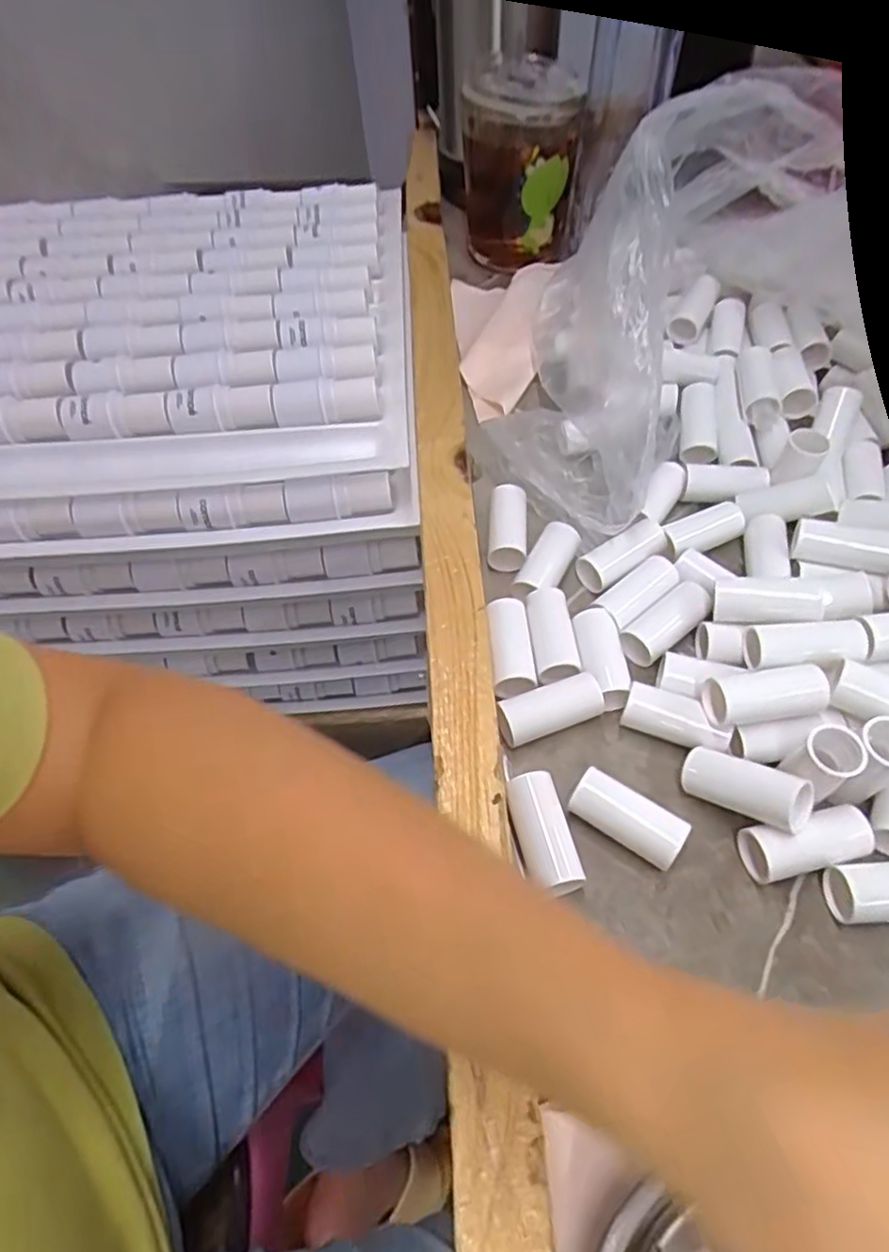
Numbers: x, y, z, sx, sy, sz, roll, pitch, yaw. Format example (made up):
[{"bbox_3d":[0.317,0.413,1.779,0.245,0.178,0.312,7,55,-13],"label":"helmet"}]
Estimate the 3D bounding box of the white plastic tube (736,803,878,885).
[{"bbox_3d":[0.143,0.085,0.270,0.050,0.015,0.020,-11,55,-6],"label":"white plastic tube"}]

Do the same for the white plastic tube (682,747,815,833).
[{"bbox_3d":[0.120,0.064,0.276,0.047,0.016,0.018,14,53,40],"label":"white plastic tube"}]

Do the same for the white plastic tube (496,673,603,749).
[{"bbox_3d":[0.047,0.039,0.313,0.047,0.019,0.019,-17,56,-10],"label":"white plastic tube"}]

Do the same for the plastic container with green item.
[{"bbox_3d":[0.056,-0.351,0.514,0.081,0.113,0.102,1,55,3],"label":"plastic container with green item"}]

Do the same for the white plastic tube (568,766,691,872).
[{"bbox_3d":[0.074,0.080,0.281,0.045,0.022,0.018,29,61,20],"label":"white plastic tube"}]

